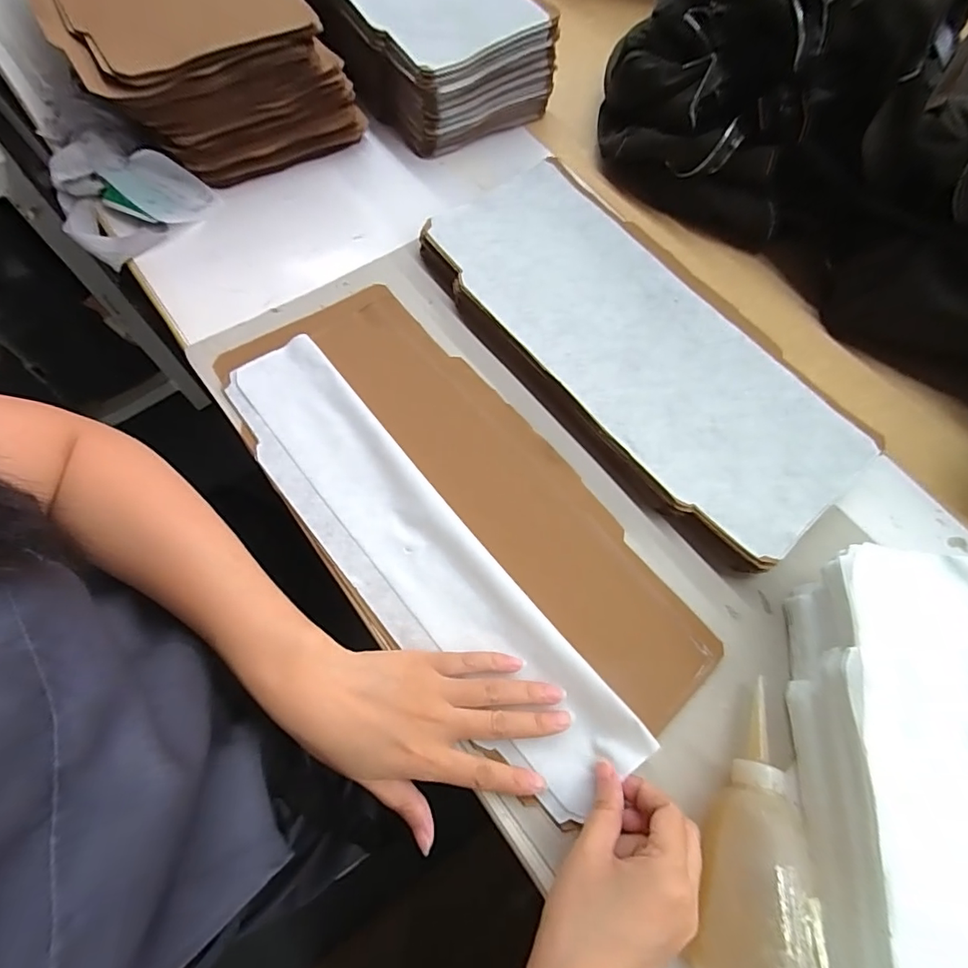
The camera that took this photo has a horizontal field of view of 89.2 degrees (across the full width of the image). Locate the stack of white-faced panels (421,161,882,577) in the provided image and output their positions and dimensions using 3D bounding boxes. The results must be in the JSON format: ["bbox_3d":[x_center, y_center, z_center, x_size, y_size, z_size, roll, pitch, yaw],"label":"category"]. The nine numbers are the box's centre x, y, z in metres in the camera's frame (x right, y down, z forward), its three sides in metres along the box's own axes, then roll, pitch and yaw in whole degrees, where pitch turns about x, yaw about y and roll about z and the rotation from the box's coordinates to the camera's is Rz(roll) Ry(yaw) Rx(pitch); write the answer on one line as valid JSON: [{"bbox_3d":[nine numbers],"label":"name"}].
[{"bbox_3d":[0.141,-0.132,0.453,0.195,0.029,0.419,-38,75,-12],"label":"stack of white-faced panels"}]

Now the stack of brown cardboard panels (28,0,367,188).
[{"bbox_3d":[-0.337,-0.510,0.519,0.226,0.118,0.419,-33,75,-11],"label":"stack of brown cardboard panels"}]

